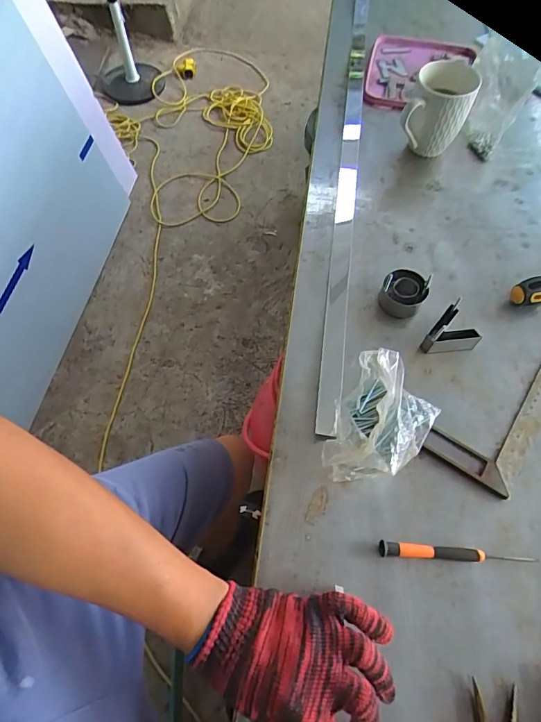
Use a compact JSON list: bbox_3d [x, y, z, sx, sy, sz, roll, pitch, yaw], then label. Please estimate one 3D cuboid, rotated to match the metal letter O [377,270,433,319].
[{"bbox_3d":[0.163,-0.083,0.547,0.052,0.038,0.050,0,62,1],"label":"metal letter O"}]

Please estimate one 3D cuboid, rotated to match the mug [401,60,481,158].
[{"bbox_3d":[0.239,-0.352,0.647,0.084,0.105,0.102,19,64,11],"label":"mug"}]

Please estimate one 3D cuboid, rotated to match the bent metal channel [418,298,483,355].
[{"bbox_3d":[0.211,-0.029,0.512,0.048,0.038,0.060,38,69,19],"label":"bent metal channel"}]

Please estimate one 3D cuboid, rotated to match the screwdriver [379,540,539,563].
[{"bbox_3d":[0.177,0.183,0.421,0.144,0.011,0.013,4,62,3],"label":"screwdriver"}]

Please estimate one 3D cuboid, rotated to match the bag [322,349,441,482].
[{"bbox_3d":[0.111,0.065,0.447,0.096,0.077,0.125,26,65,14],"label":"bag"}]

